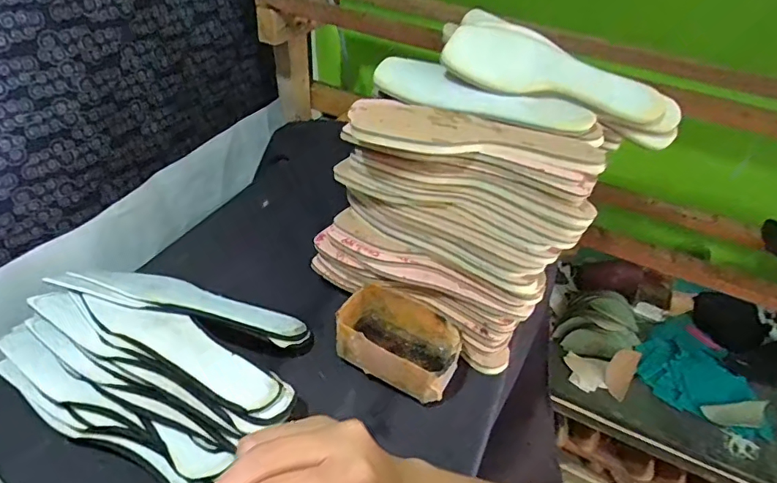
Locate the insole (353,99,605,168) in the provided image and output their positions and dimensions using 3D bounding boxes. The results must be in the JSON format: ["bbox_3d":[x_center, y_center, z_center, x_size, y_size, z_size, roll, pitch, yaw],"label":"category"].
[{"bbox_3d":[0.085,-0.103,0.469,0.240,0.013,0.078,8,40,-2],"label":"insole"}]

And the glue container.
[{"bbox_3d":[0.012,0.105,0.524,0.128,0.065,0.087,23,44,21],"label":"glue container"}]

